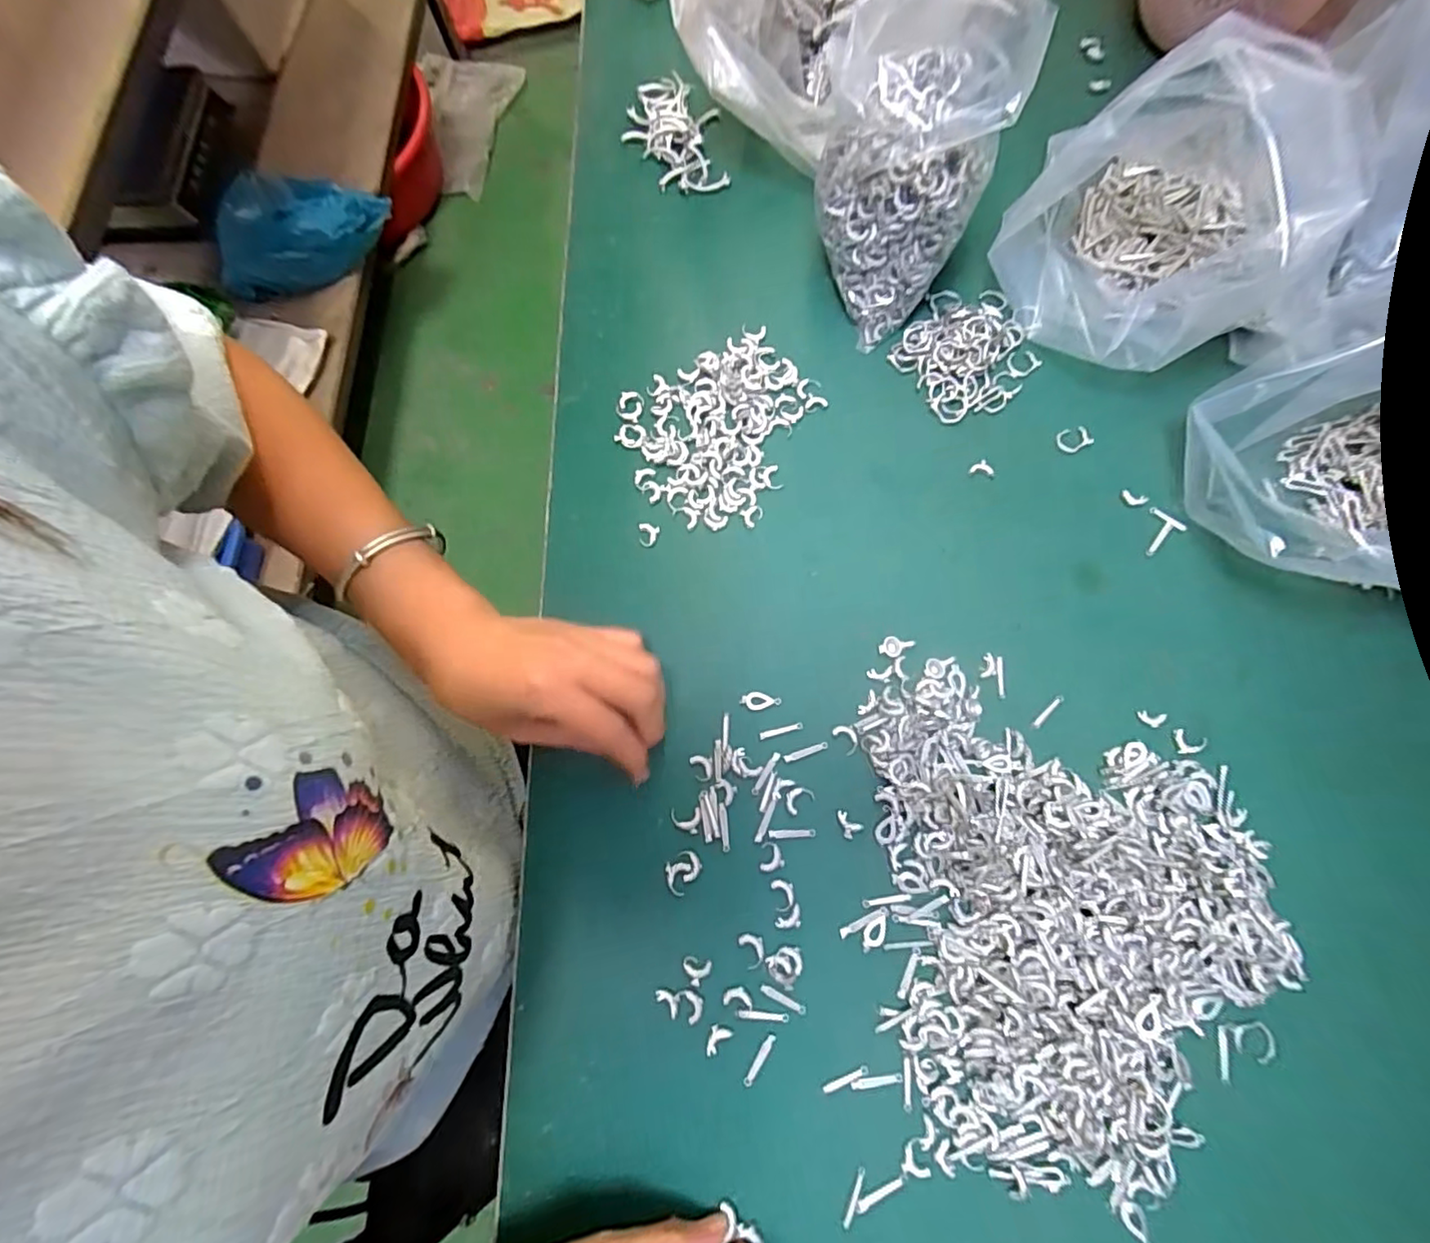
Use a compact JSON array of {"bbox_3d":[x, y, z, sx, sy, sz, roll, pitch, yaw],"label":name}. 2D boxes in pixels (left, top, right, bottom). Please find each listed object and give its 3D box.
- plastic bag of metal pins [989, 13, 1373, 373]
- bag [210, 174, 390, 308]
[{"bbox_3d":[0.267,-0.240,0.326,0.165,0.132,0.127,-39,78,-8],"label":"plastic bag of metal pins"},{"bbox_3d":[-0.685,-0.651,1.009,0.287,0.133,0.135,-21,76,-2],"label":"bag"}]

